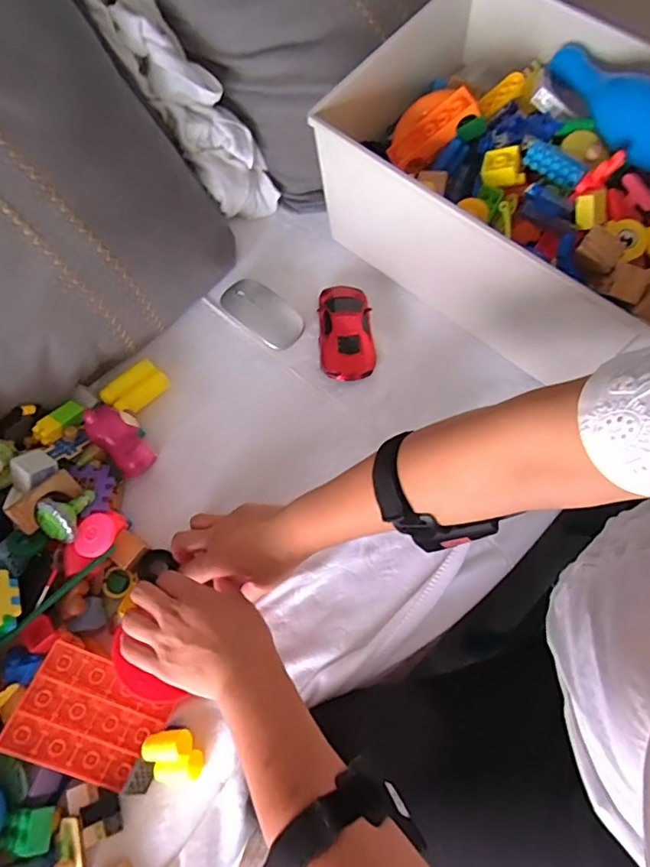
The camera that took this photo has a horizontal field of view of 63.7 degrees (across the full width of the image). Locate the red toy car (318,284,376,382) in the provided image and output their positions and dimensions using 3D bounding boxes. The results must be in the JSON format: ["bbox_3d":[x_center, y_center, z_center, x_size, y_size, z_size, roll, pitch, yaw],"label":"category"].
[{"bbox_3d":[0.025,-0.123,0.616,0.062,0.027,0.127,-2,71,-2],"label":"red toy car"}]

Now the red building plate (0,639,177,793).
[{"bbox_3d":[-0.210,0.257,0.473,0.121,0.007,0.094,31,71,-15],"label":"red building plate"}]

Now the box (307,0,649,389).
[{"bbox_3d":[0.219,-0.283,0.586,0.419,0.173,0.303,39,74,12],"label":"box"}]

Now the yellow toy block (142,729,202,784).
[{"bbox_3d":[-0.137,0.290,0.470,0.046,0.032,0.043,-13,71,-6],"label":"yellow toy block"}]

